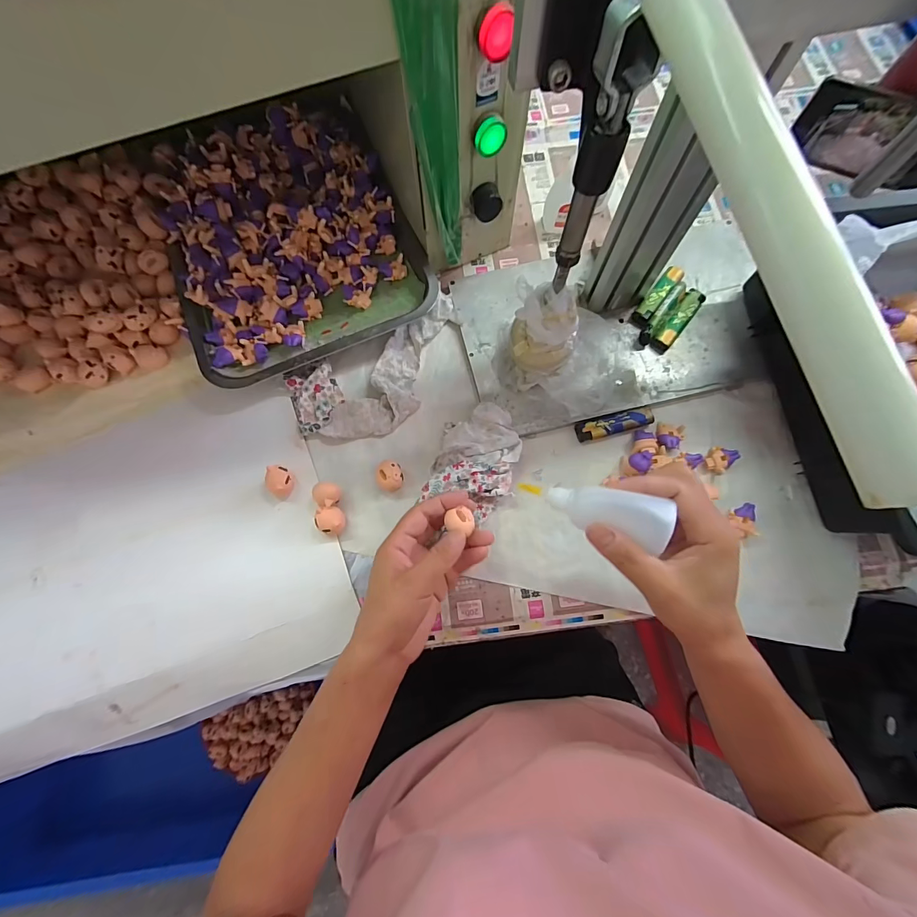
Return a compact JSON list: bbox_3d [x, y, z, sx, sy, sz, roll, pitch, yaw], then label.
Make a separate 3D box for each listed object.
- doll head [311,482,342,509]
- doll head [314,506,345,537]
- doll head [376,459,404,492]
[{"bbox_3d":[-0.129,0.036,0.388,0.025,0.024,0.027,0,75,-1],"label":"doll head"},{"bbox_3d":[-0.125,0.062,0.384,0.024,0.021,0.027,-12,75,-5],"label":"doll head"},{"bbox_3d":[-0.069,0.018,0.396,0.024,0.022,0.029,-7,75,-3],"label":"doll head"}]

